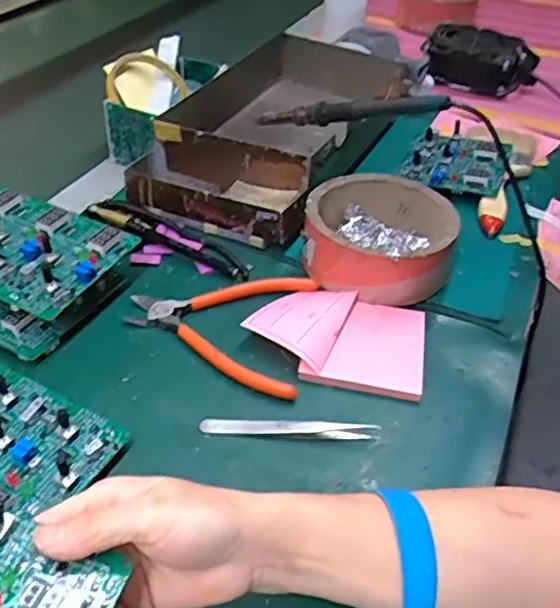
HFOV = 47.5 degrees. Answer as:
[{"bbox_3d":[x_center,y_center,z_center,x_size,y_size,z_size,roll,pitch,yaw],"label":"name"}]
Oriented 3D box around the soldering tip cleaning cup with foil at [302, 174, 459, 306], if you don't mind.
[{"bbox_3d":[0.083,-0.057,0.536,0.117,0.053,0.120,2,41,-2],"label":"soldering tip cleaning cup with foil"}]

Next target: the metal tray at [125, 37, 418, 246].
[{"bbox_3d":[0.004,-0.190,0.667,0.180,0.063,0.337,18,43,16],"label":"metal tray"}]

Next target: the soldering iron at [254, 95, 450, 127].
[{"bbox_3d":[0.060,-0.180,0.593,0.201,0.021,0.023,6,36,35],"label":"soldering iron"}]

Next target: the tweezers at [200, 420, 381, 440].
[{"bbox_3d":[0.006,0.082,0.414,0.113,0.006,0.010,2,41,-1],"label":"tweezers"}]

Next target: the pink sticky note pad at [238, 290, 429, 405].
[{"bbox_3d":[0.044,0.021,0.471,0.125,0.022,0.088,11,41,8],"label":"pink sticky note pad"}]

